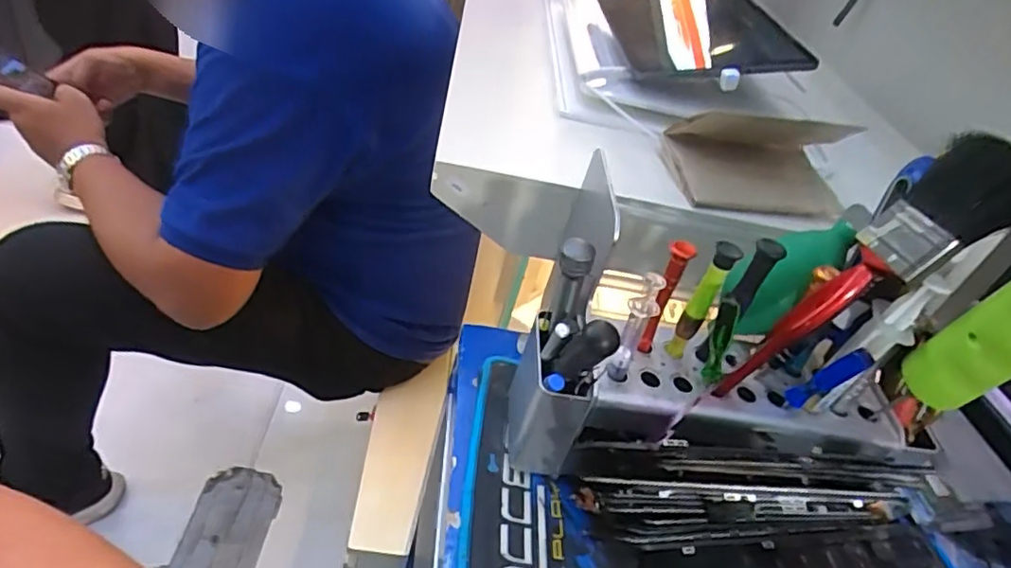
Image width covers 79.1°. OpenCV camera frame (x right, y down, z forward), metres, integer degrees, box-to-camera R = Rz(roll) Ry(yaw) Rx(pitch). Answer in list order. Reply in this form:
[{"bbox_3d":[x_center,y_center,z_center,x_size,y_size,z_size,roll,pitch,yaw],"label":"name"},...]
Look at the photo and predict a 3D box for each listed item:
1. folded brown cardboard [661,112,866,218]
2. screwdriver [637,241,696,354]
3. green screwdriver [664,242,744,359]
[{"bbox_3d":[0.209,-0.102,0.510,0.143,0.078,0.081,5,41,-14],"label":"folded brown cardboard"},{"bbox_3d":[0.094,0.011,0.361,0.012,0.080,0.016,25,40,11],"label":"screwdriver"},{"bbox_3d":[0.118,0.011,0.365,0.018,0.078,0.019,32,42,18],"label":"green screwdriver"}]

